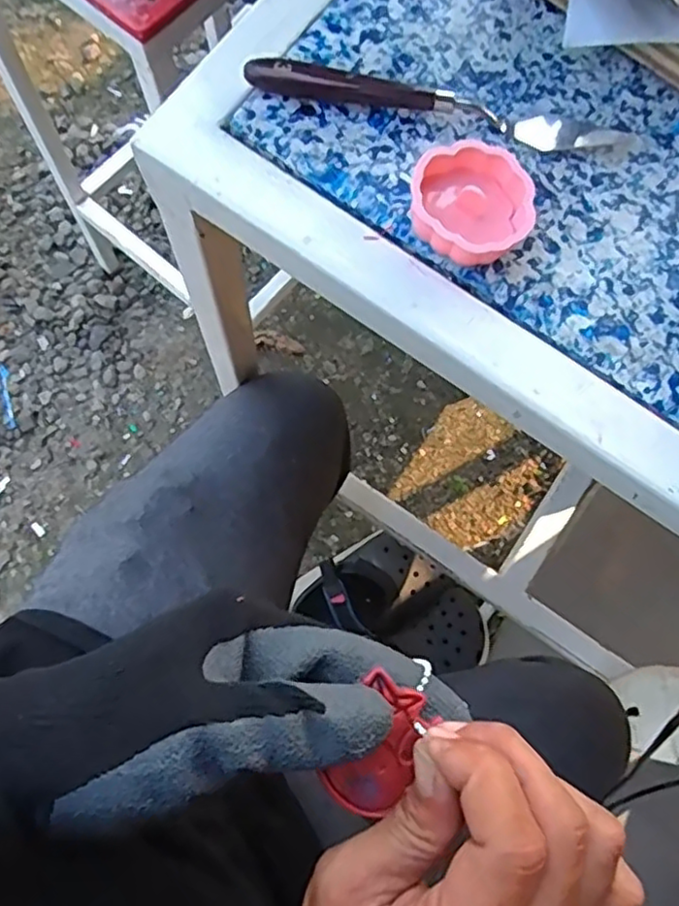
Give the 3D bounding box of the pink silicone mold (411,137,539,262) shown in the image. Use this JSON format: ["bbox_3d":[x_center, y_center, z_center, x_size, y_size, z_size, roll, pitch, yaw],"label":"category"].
[{"bbox_3d":[0.062,-0.116,0.307,0.056,0.025,0.052,1,77,-3],"label":"pink silicone mold"}]

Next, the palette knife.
[{"bbox_3d":[0.054,-0.174,0.322,0.195,0.016,0.022,7,77,0],"label":"palette knife"}]

